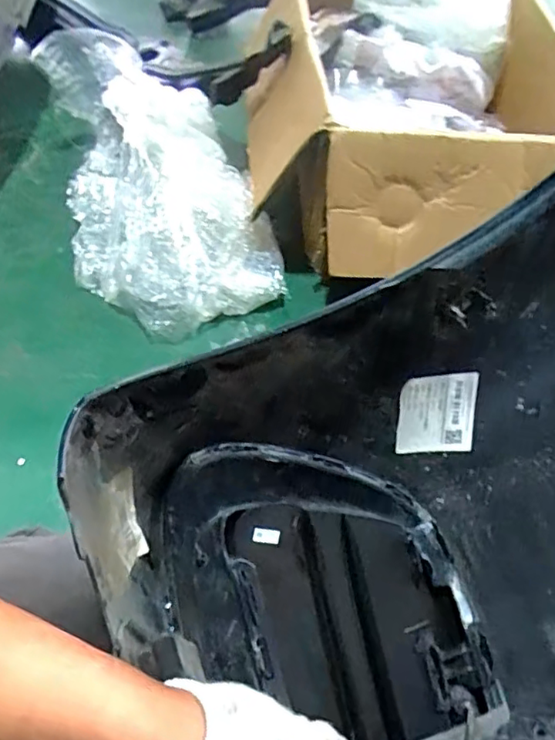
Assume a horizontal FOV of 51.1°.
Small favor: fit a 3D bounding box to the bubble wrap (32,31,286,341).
[{"bbox_3d":[-0.243,-0.394,1.116,0.356,0.192,0.702,-16,56,-15],"label":"bubble wrap"}]

